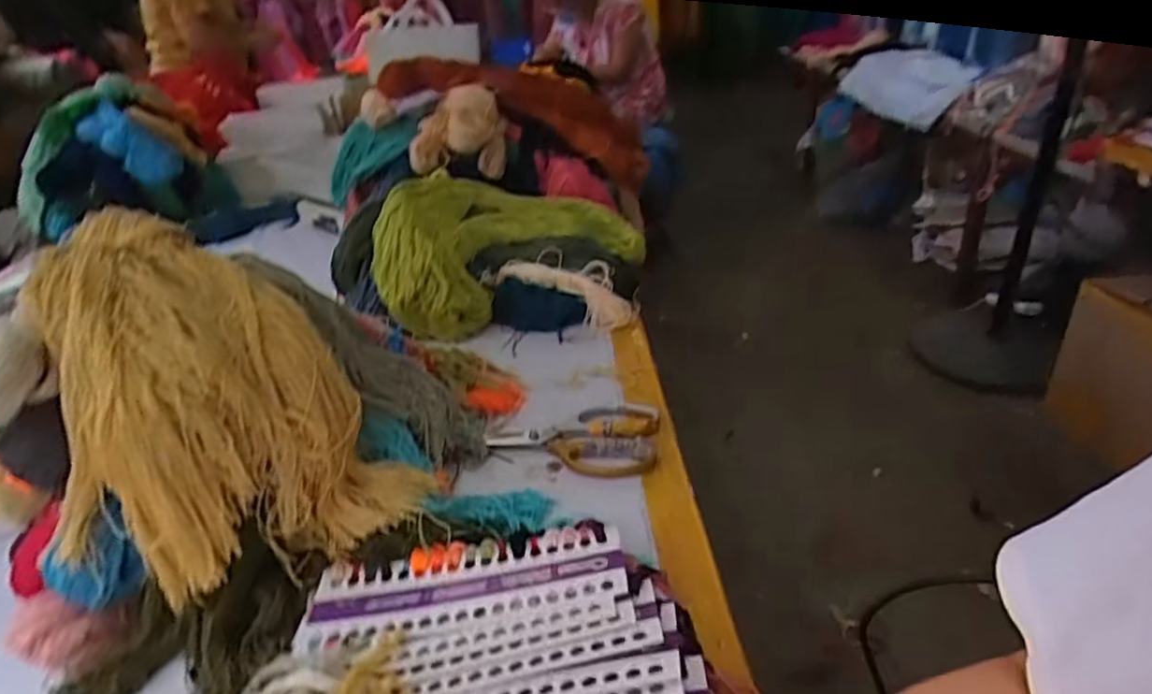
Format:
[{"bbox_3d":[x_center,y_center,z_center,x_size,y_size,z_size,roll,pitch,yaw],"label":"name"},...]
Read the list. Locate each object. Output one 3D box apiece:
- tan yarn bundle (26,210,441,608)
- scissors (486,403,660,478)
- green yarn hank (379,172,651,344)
[{"bbox_3d":[-0.306,0.046,0.557,0.238,0.246,0.245,-27,36,-32],"label":"tan yarn bundle"},{"bbox_3d":[-0.003,0.093,0.706,0.174,0.009,0.117,0,30,11],"label":"scissors"},{"bbox_3d":[-0.108,-0.182,1.049,0.451,0.153,0.215,-26,35,-31],"label":"green yarn hank"}]

